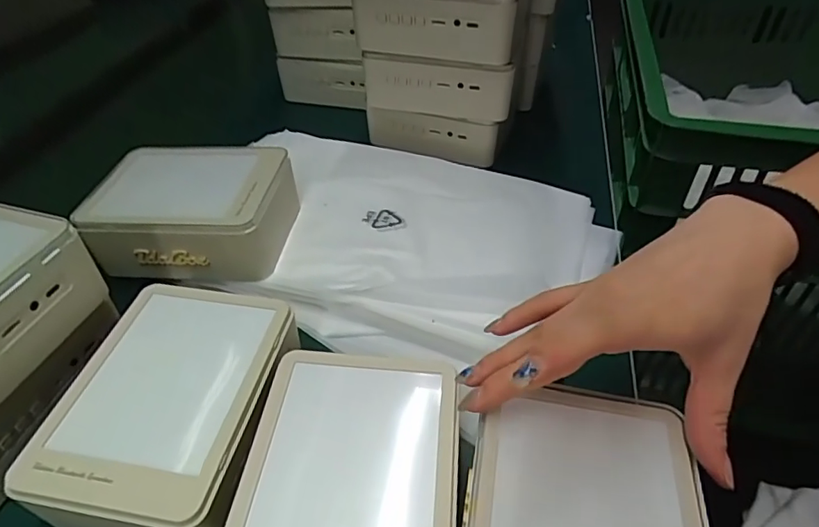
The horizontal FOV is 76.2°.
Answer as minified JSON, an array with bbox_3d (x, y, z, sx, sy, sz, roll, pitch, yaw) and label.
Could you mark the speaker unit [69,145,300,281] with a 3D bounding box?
[{"bbox_3d":[-0.170,-0.044,0.424,0.147,0.057,0.110,1,44,4],"label":"speaker unit"}]

